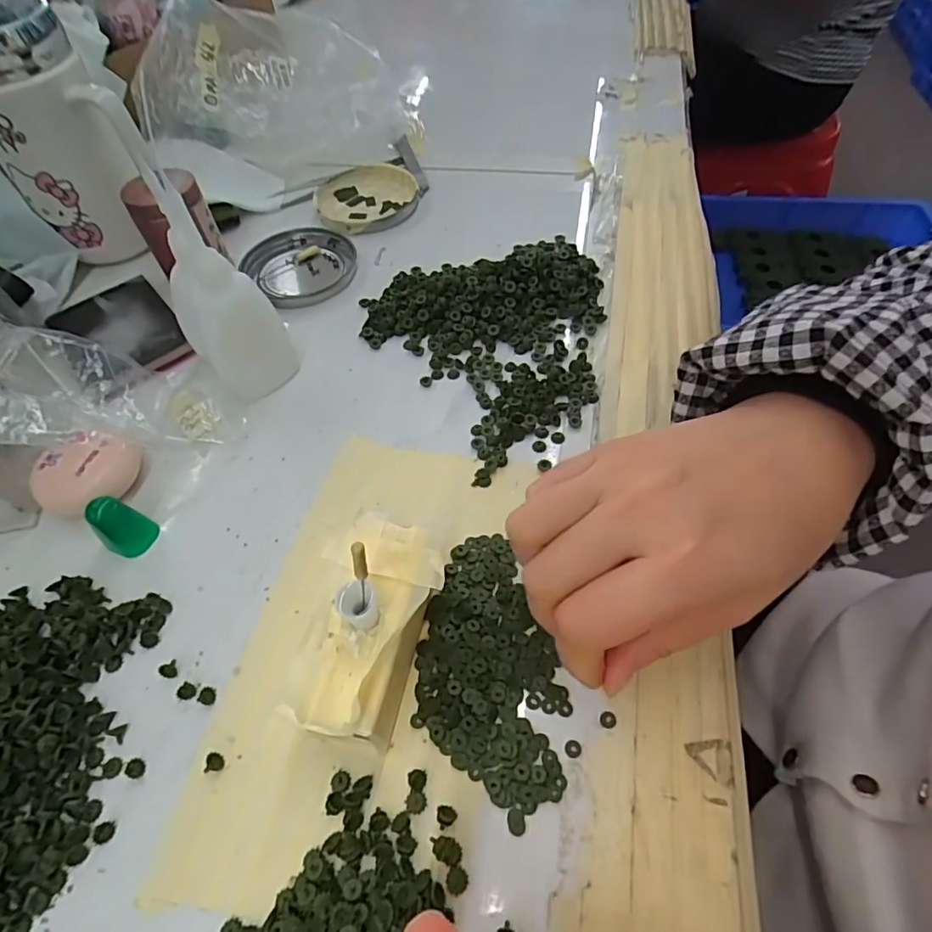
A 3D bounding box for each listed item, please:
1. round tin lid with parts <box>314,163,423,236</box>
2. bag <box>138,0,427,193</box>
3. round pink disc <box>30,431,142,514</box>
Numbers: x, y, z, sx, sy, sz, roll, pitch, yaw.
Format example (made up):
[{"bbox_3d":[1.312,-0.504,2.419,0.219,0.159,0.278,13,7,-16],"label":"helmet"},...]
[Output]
[{"bbox_3d":[-0.076,-0.211,0.429,0.078,0.009,0.084,-2,55,2],"label":"round tin lid with parts"},{"bbox_3d":[-0.149,-0.318,0.458,0.209,0.092,0.150,-6,55,-1],"label":"bag"},{"bbox_3d":[-0.189,0.002,0.271,0.035,0.032,0.045,28,61,21],"label":"round pink disc"}]

